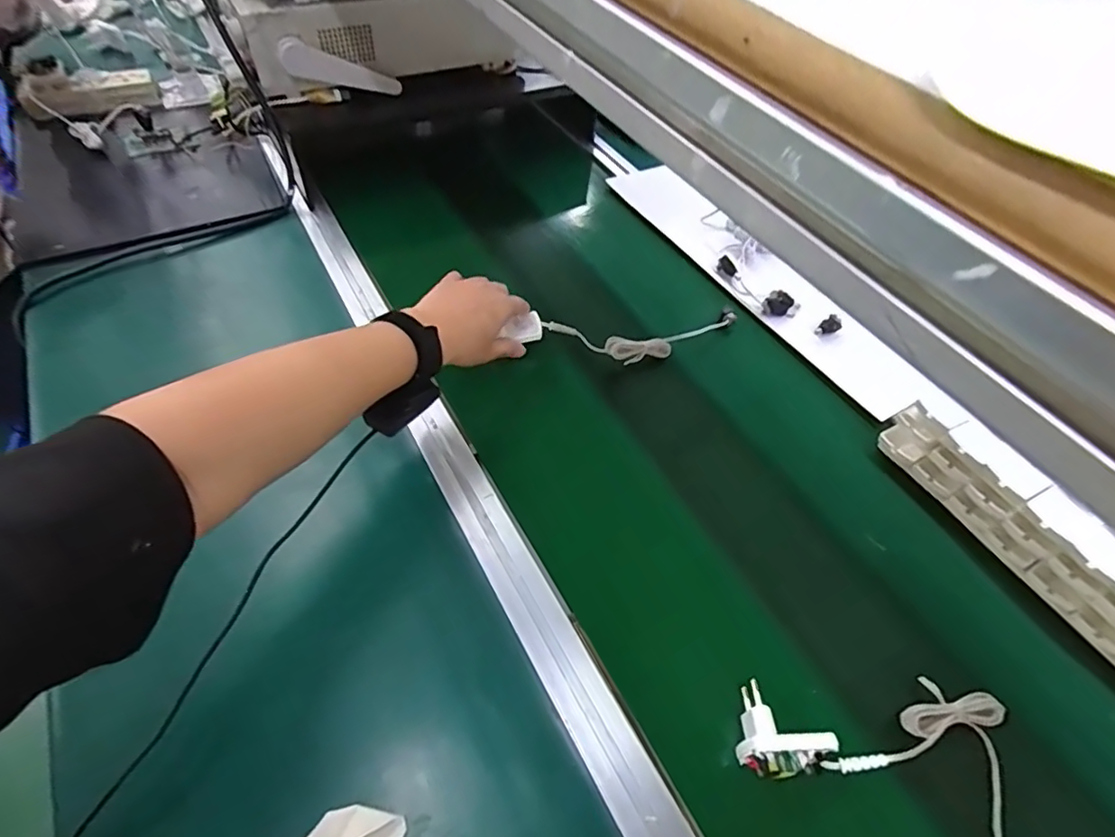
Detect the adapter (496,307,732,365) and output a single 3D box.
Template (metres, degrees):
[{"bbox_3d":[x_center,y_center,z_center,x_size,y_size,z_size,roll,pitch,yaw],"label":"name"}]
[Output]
[{"bbox_3d":[0.081,-0.094,0.636,0.255,0.028,0.078,1,51,-7],"label":"adapter"}]

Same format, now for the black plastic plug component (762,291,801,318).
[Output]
[{"bbox_3d":[0.267,-0.136,0.681,0.039,0.017,0.027,26,54,15],"label":"black plastic plug component"}]

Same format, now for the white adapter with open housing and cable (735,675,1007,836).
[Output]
[{"bbox_3d":[0.233,0.223,0.394,0.203,0.038,0.125,24,53,14],"label":"white adapter with open housing and cable"}]

